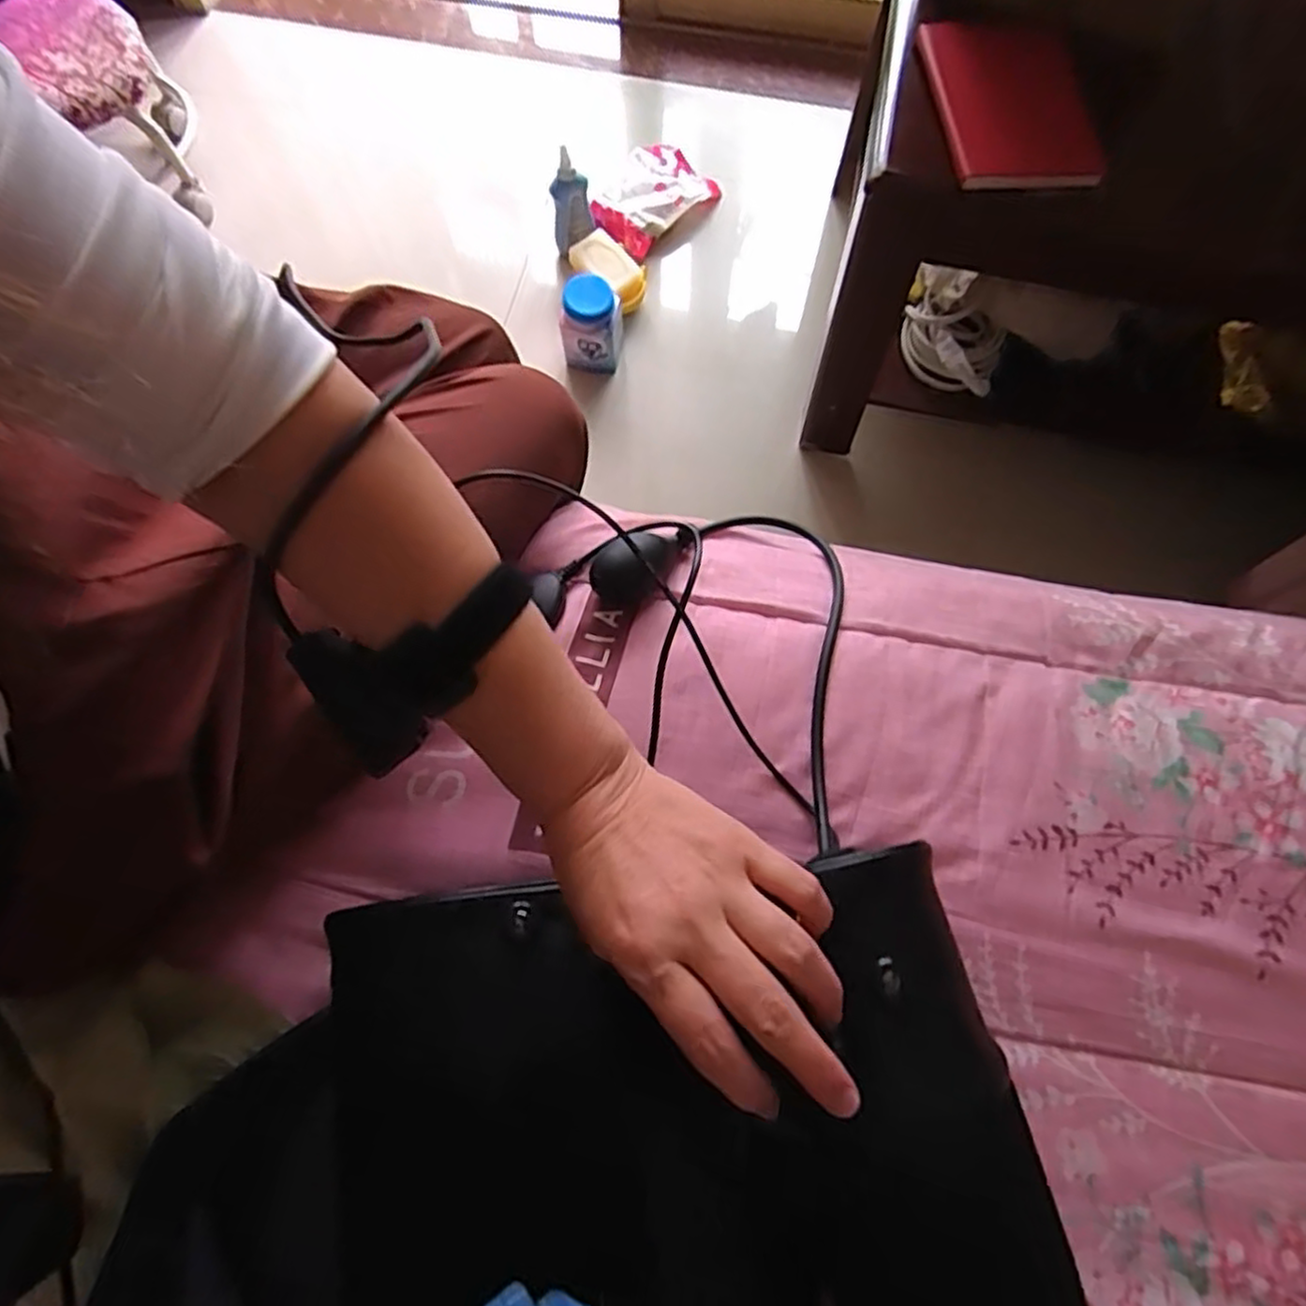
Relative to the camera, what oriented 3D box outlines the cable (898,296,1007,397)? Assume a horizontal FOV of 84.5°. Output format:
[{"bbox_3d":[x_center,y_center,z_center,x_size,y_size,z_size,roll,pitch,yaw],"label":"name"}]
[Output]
[{"bbox_3d":[0.411,-0.422,1.001,0.143,0.075,0.099,24,75,7],"label":"cable"}]

